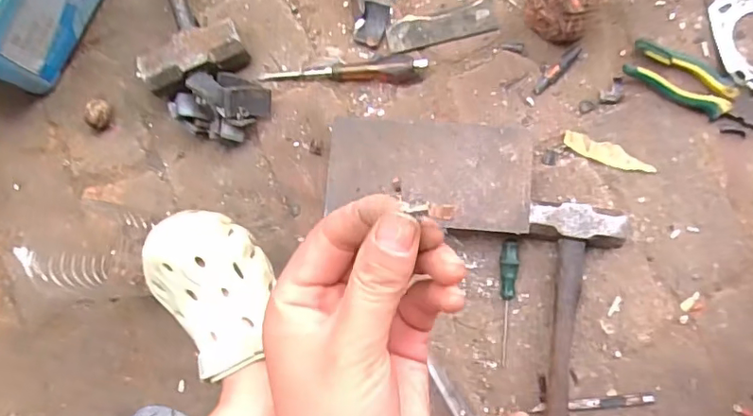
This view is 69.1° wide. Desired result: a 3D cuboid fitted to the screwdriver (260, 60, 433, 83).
[{"bbox_3d":[-0.039,-0.163,0.657,0.198,0.026,0.027,-4,85,0],"label":"screwdriver"}]

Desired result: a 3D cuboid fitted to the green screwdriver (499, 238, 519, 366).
[{"bbox_3d":[0.150,0.106,0.616,0.019,0.015,0.139,1,85,1],"label":"green screwdriver"}]

